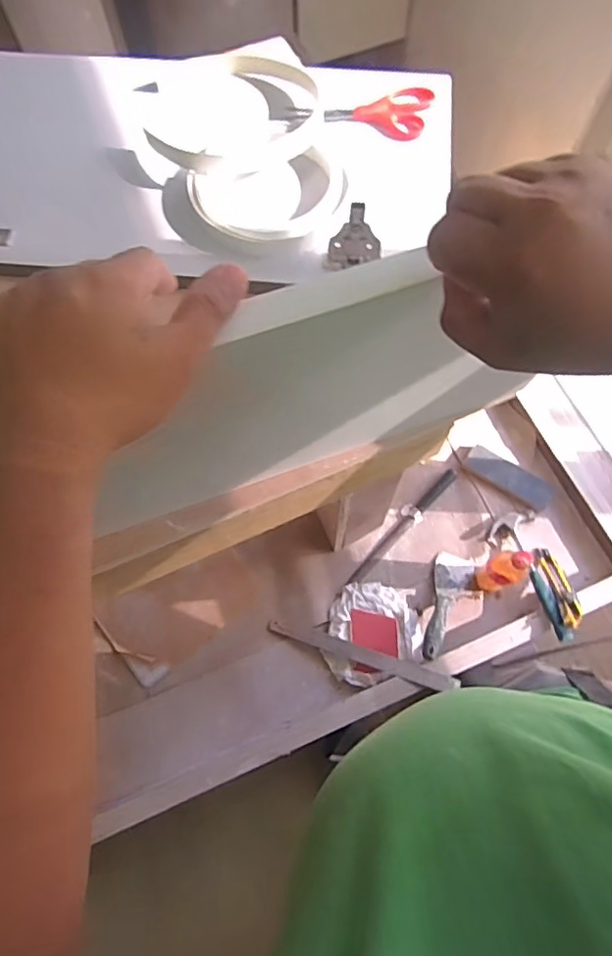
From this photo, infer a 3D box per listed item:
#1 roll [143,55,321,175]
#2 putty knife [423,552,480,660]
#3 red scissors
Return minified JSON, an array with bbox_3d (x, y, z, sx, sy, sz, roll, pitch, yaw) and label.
[{"bbox_3d":[-0.093,-0.447,0.659,0.202,0.028,0.202,0,69,1],"label":"roll"},{"bbox_3d":[0.253,0.232,0.996,0.080,0.027,0.202,23,54,9],"label":"putty knife"},{"bbox_3d":[0.067,-0.438,0.662,0.182,0.020,0.076,-8,69,-2],"label":"red scissors"}]

